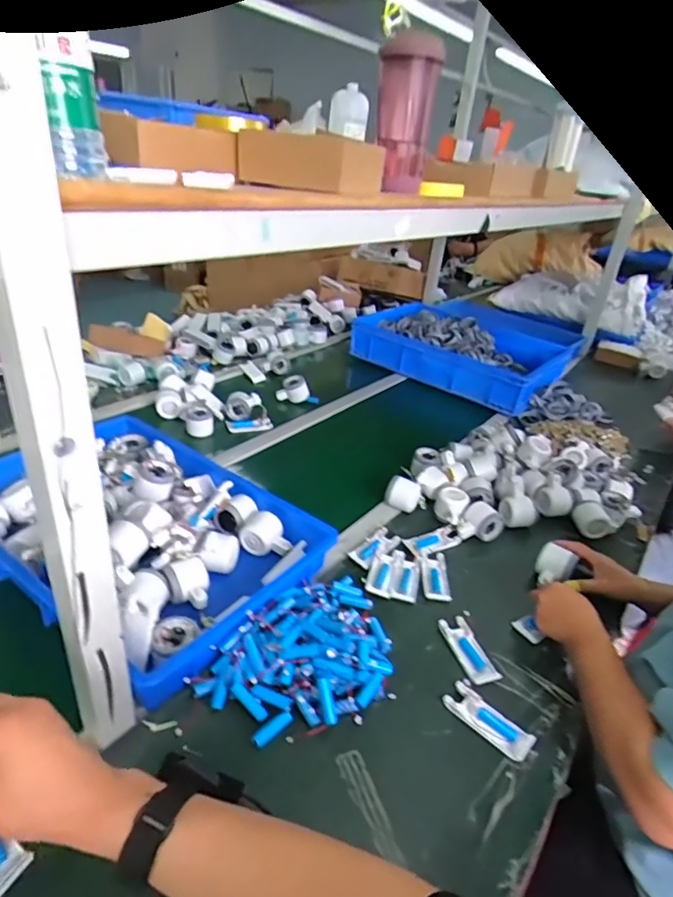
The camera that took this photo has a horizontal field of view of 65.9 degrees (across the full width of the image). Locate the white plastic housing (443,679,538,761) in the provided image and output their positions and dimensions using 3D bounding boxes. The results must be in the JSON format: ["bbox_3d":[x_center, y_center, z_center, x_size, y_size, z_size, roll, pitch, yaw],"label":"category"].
[{"bbox_3d":[0.187,0.333,0.638,0.044,0.014,0.106,-23,42,-40],"label":"white plastic housing"}]

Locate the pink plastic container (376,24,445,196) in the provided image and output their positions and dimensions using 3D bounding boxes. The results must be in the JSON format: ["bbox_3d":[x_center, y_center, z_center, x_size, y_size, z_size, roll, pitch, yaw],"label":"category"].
[{"bbox_3d":[0.100,-0.496,0.776,0.083,0.190,0.100,7,31,1],"label":"pink plastic container"}]

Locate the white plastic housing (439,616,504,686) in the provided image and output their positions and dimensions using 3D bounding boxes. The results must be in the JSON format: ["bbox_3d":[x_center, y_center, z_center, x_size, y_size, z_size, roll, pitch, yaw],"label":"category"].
[{"bbox_3d":[0.179,0.273,0.706,0.042,0.012,0.103,-6,33,-21],"label":"white plastic housing"}]

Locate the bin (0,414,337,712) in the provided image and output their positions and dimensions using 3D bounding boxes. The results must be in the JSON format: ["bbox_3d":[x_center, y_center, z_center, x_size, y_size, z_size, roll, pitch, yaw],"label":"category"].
[{"bbox_3d":[-0.325,0.106,0.832,0.570,0.103,0.366,25,36,28],"label":"bin"}]

